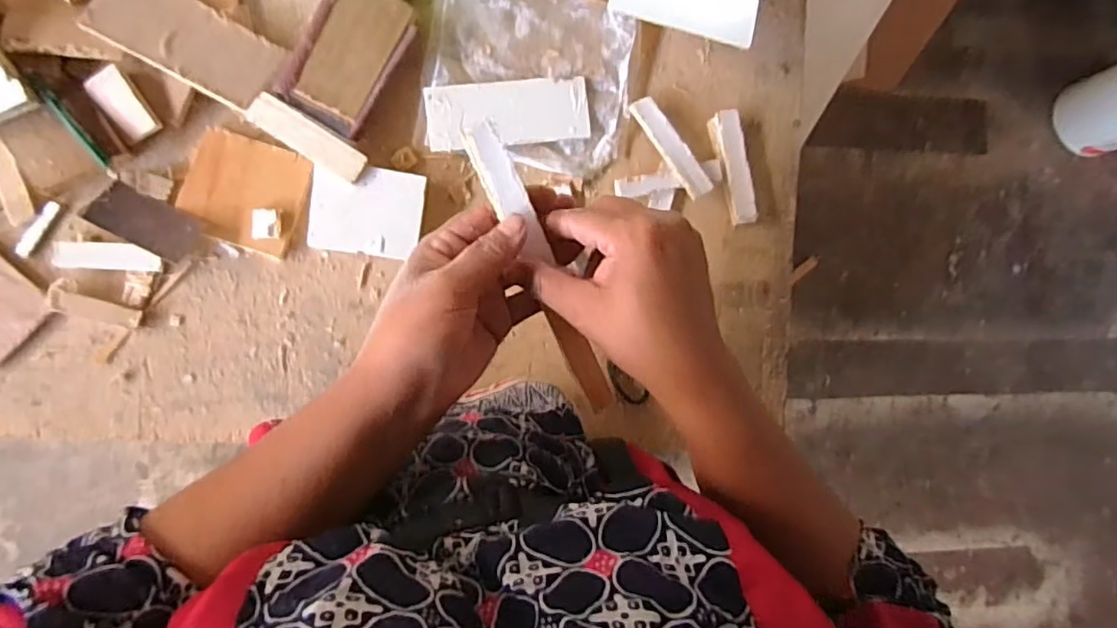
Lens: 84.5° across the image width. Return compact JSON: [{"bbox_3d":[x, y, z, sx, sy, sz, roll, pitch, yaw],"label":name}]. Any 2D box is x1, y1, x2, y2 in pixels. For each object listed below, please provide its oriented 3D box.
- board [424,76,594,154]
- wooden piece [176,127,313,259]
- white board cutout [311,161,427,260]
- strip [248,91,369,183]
[{"bbox_3d":[-0.038,-0.158,0.484,0.126,0.007,0.049,-9,94,-11],"label":"board"},{"bbox_3d":[-0.228,-0.089,0.448,0.081,0.009,0.076,18,86,-7],"label":"wooden piece"},{"bbox_3d":[-0.142,-0.077,0.457,0.081,0.004,0.064,7,88,-6],"label":"white board cutout"},{"bbox_3d":[-0.182,-0.129,0.451,0.087,0.010,0.025,30,84,-6],"label":"strip"}]

